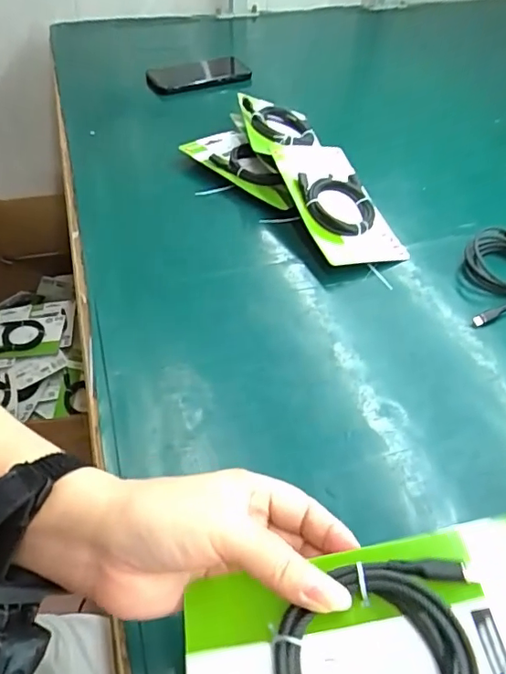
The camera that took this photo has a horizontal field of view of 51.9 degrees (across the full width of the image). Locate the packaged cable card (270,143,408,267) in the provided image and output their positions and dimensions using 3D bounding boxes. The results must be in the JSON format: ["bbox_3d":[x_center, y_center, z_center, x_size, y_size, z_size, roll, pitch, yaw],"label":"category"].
[{"bbox_3d":[0.091,-0.152,0.577,0.087,0.025,0.186,-18,64,-17],"label":"packaged cable card"}]

